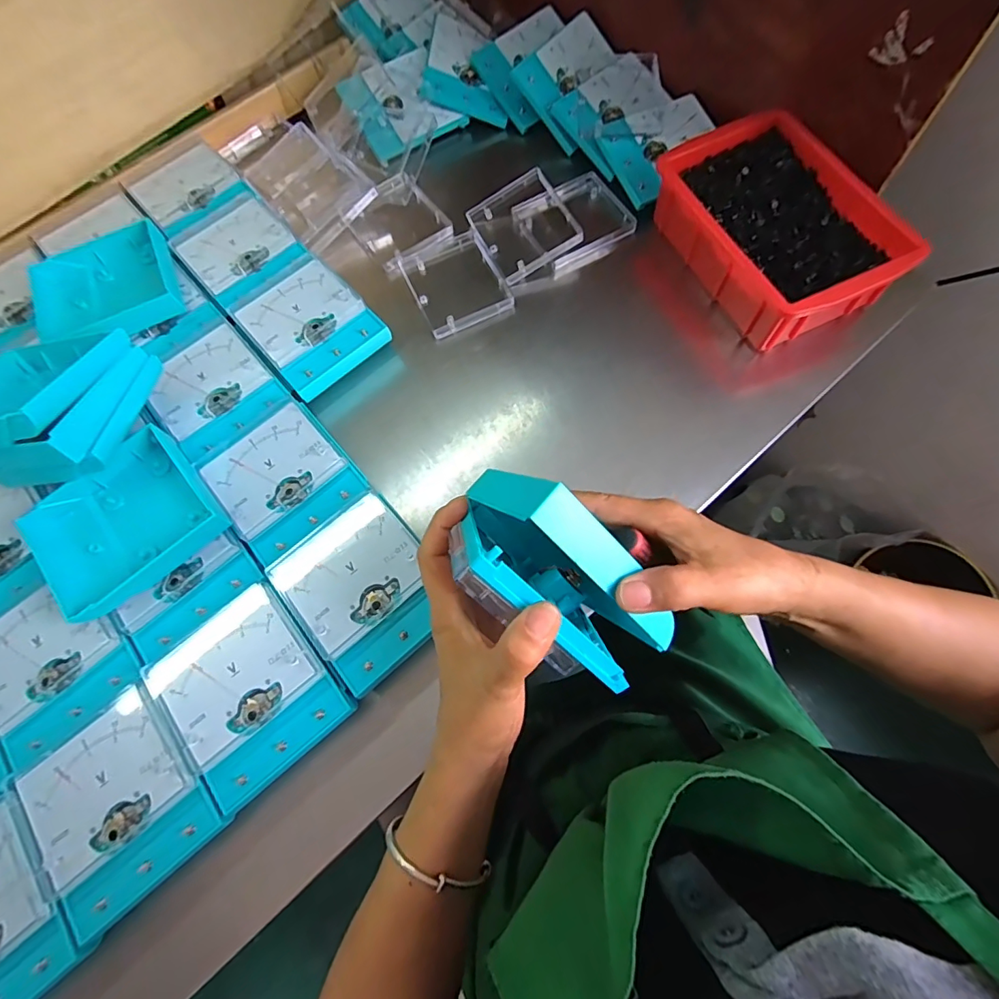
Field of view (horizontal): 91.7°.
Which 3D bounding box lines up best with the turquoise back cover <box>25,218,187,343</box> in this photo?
[{"bbox_3d":[-0.358,-0.198,0.443,0.118,0.026,0.107,-26,71,-7],"label":"turquoise back cover"}]

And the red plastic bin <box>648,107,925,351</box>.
[{"bbox_3d":[0.240,-0.247,0.436,0.133,0.064,0.206,-24,71,-7],"label":"red plastic bin"}]

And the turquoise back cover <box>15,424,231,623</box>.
[{"bbox_3d":[-0.282,0.014,0.367,0.116,0.030,0.108,-43,73,-11],"label":"turquoise back cover"}]

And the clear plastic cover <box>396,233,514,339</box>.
[{"bbox_3d":[-0.043,-0.214,0.479,0.083,0.010,0.104,-25,71,-7],"label":"clear plastic cover"}]

